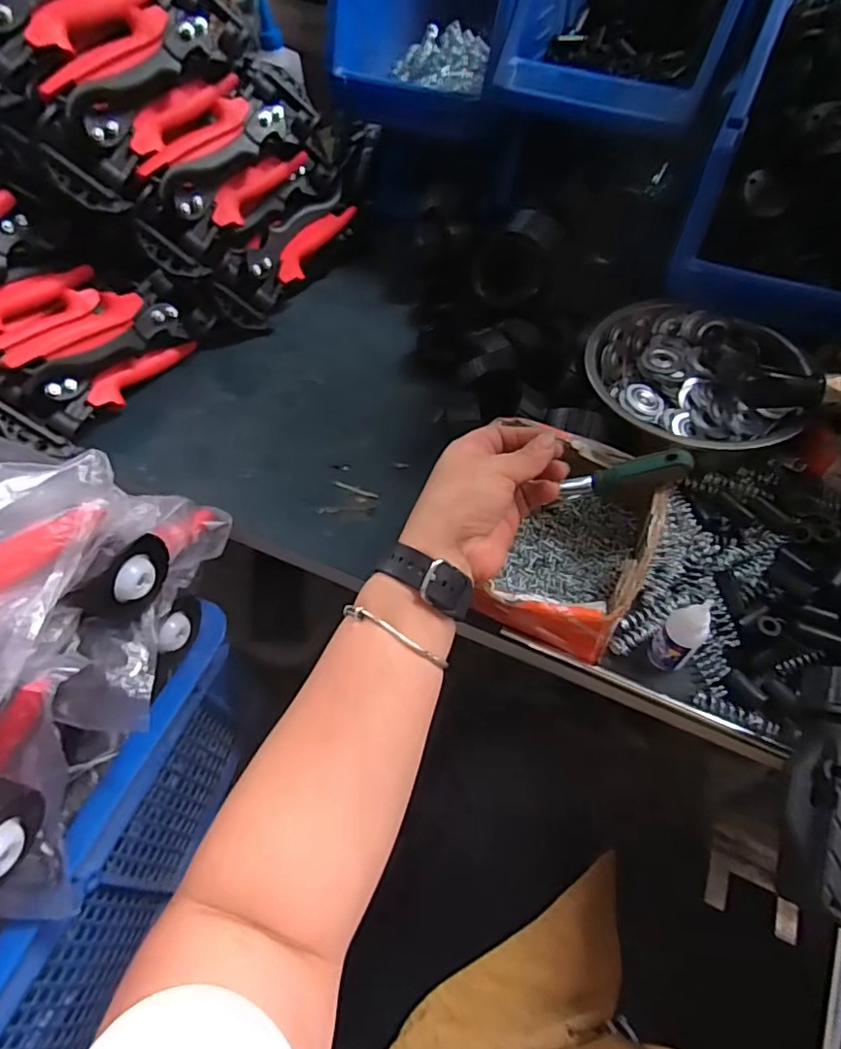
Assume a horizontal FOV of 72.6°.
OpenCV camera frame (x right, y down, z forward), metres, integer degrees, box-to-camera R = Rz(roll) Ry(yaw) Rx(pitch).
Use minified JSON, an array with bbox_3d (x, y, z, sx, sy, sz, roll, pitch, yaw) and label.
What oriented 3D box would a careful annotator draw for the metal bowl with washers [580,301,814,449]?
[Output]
[{"bbox_3d":[0.233,-0.130,0.502,0.170,0.056,0.161,-1,56,2],"label":"metal bowl with washers"}]

